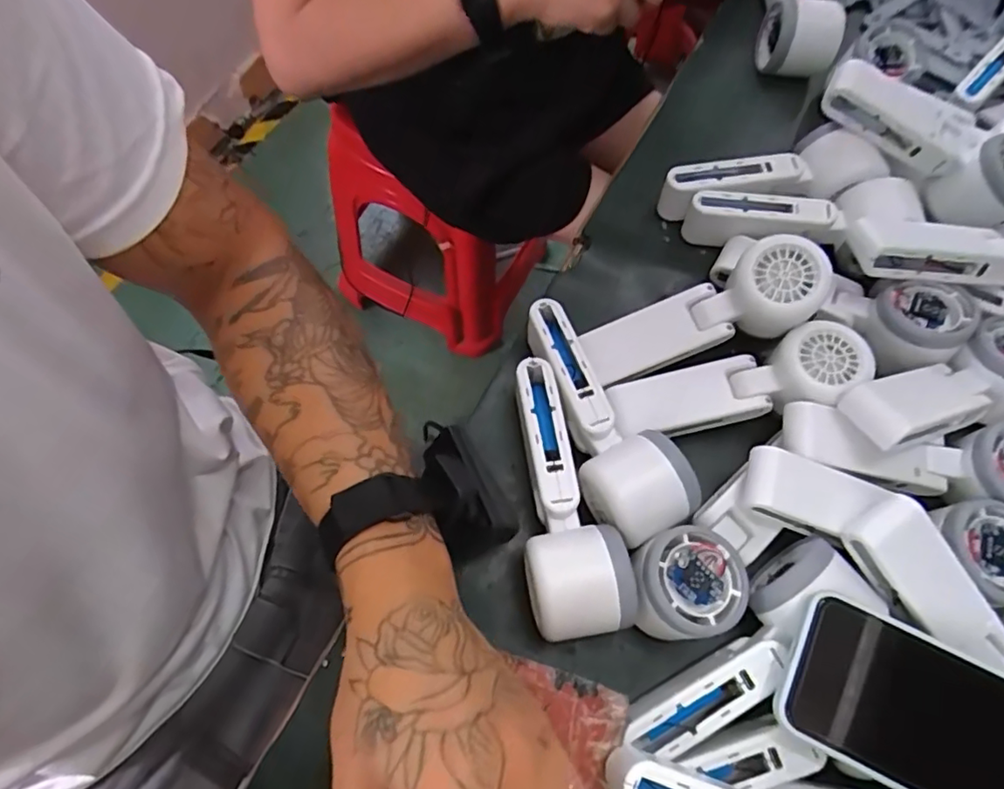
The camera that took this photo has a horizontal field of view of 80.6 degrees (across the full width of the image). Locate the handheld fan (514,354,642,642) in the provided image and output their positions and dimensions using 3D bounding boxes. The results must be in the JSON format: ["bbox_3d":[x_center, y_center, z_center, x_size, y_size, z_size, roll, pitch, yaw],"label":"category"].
[{"bbox_3d":[0.036,0.060,0.365,0.056,0.051,0.166,-8,68,-5],"label":"handheld fan"}]

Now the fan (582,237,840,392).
[{"bbox_3d":[0.136,-0.053,0.398,0.154,0.043,0.051,-21,68,17],"label":"fan"}]

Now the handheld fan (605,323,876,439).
[{"bbox_3d":[0.153,-0.006,0.386,0.163,0.042,0.051,-14,68,9],"label":"handheld fan"}]

